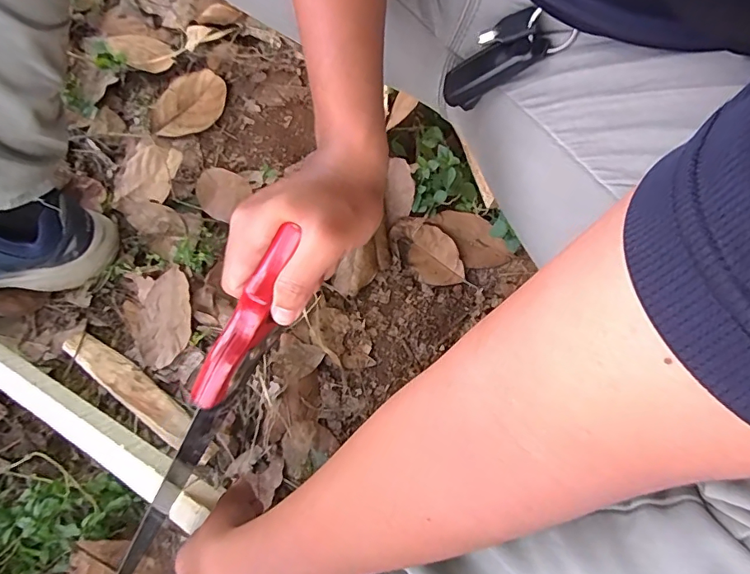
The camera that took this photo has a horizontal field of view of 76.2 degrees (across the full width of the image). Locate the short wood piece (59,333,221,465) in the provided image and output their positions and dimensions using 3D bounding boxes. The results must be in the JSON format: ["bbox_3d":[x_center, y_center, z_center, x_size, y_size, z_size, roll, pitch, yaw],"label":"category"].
[{"bbox_3d":[-0.264,0.121,0.540,0.213,0.020,0.033,38,78,10],"label":"short wood piece"}]

